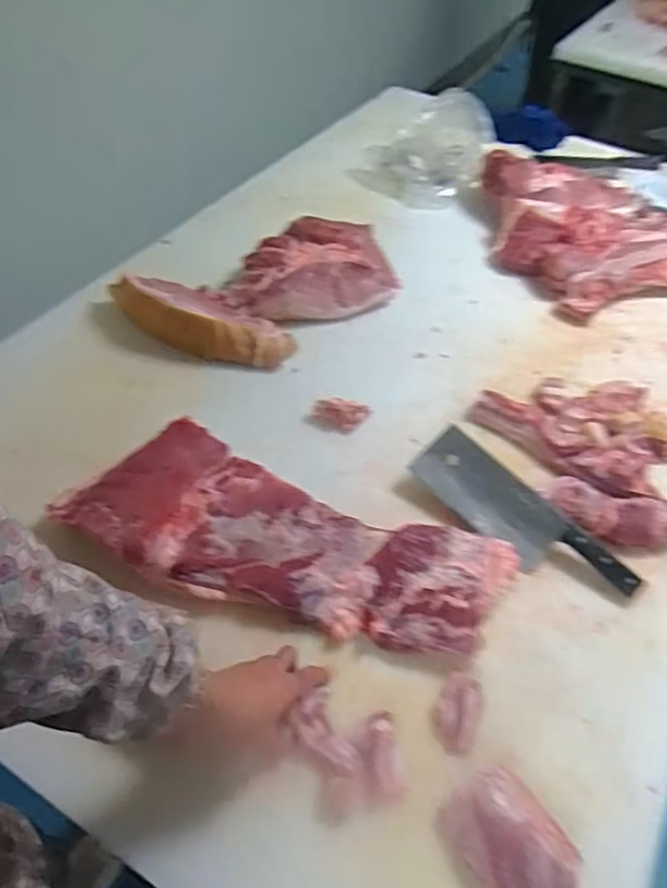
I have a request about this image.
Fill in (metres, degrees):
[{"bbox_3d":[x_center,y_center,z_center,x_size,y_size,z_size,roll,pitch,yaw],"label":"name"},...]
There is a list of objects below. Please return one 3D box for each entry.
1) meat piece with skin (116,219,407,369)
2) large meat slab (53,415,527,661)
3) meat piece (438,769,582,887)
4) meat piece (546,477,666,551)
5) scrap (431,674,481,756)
[{"bbox_3d":[-0.131,-0.292,1.265,0.499,0.106,0.290,-24,53,-22],"label":"meat piece with skin"},{"bbox_3d":[-0.076,0.134,0.893,0.607,0.077,0.235,19,50,15],"label":"large meat slab"},{"bbox_3d":[0.187,0.412,0.669,0.104,0.046,0.143,-29,55,-24],"label":"meat piece"},{"bbox_3d":[0.414,0.107,0.962,0.206,0.044,0.092,17,50,13],"label":"meat piece"},{"bbox_3d":[0.145,0.317,0.769,0.047,0.015,0.093,17,50,13],"label":"scrap"}]

